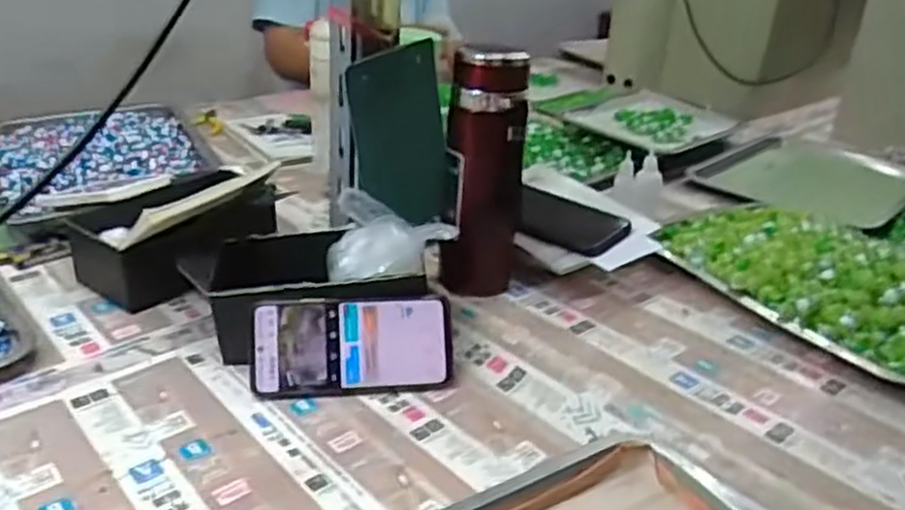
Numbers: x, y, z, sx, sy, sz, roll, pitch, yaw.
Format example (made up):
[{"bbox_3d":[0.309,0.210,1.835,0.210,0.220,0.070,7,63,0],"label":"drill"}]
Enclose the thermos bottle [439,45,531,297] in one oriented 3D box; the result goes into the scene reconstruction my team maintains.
[{"bbox_3d":[0.029,-0.069,0.714,0.080,0.230,0.058,4,27,2],"label":"thermos bottle"}]

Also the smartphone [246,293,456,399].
[{"bbox_3d":[-0.082,0.077,0.632,0.163,0.077,0.011,-2,-7,-8],"label":"smartphone"}]

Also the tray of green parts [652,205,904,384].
[{"bbox_3d":[0.374,0.011,0.756,0.214,0.043,0.331,-10,30,-25],"label":"tray of green parts"}]

